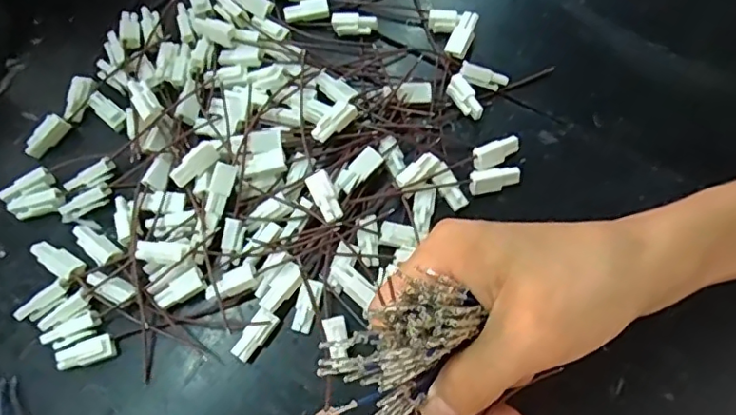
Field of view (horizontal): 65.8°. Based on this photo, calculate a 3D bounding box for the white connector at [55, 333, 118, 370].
[{"bbox_3d":[-0.131,0.068,0.265,0.025,0.009,0.011,-22,72,-7],"label":"white connector"}]

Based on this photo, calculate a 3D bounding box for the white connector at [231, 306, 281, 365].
[{"bbox_3d":[-0.052,0.060,0.266,0.011,0.009,0.024,34,74,12],"label":"white connector"}]

